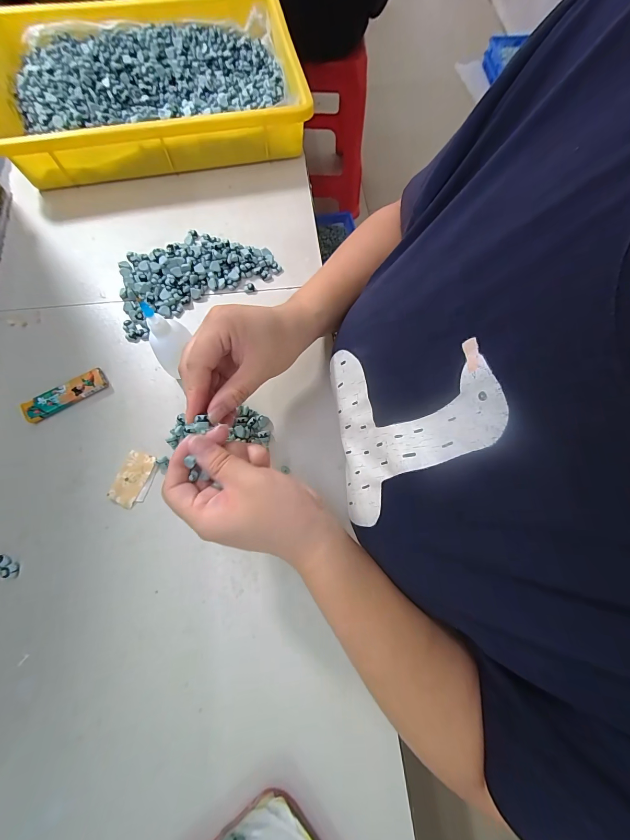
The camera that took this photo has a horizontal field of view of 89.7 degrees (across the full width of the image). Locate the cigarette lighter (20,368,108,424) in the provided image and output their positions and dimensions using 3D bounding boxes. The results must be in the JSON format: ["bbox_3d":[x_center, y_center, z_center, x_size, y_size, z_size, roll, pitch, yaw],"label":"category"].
[{"bbox_3d":[-0.252,-0.025,0.321,0.079,0.010,0.023,-30,77,-11],"label":"cigarette lighter"}]

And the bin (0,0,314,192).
[{"bbox_3d":[-0.212,-0.433,0.415,0.369,0.062,0.248,-12,74,-6],"label":"bin"}]

